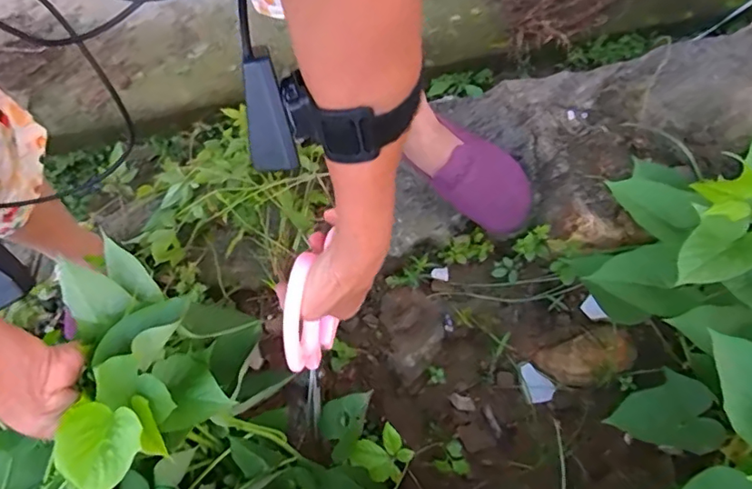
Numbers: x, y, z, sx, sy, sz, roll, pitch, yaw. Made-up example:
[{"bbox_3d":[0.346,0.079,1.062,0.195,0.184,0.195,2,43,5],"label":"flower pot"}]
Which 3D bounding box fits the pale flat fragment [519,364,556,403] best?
[{"bbox_3d":[0.189,0.160,0.626,0.029,0.005,0.045,-20,75,11],"label":"pale flat fragment"}]

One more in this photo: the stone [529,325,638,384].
[{"bbox_3d":[0.245,0.134,0.626,0.105,0.039,0.056,-26,64,7],"label":"stone"}]

